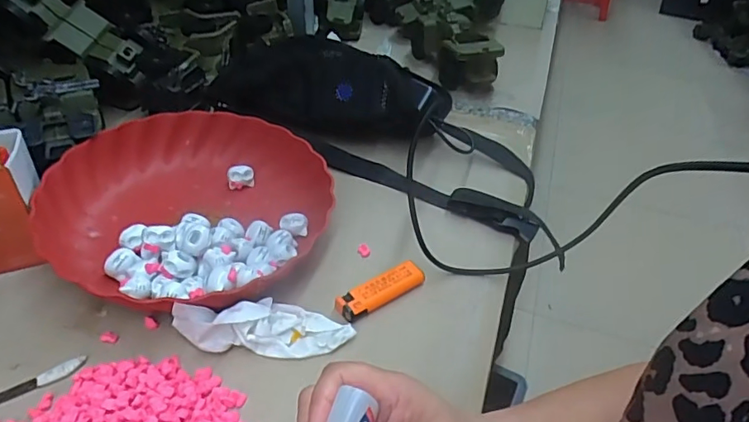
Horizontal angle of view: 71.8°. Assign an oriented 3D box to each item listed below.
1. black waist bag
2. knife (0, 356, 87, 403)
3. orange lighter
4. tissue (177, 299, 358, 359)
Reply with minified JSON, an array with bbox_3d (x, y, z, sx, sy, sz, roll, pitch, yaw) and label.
[{"bbox_3d":[-0.001,-0.119,0.590,0.367,0.093,0.138,21,44,19],"label":"black waist bag"},{"bbox_3d":[-0.244,0.123,0.359,0.080,0.004,0.013,-23,47,-28],"label":"knife"},{"bbox_3d":[0.006,0.065,0.429,0.081,0.012,0.022,-25,48,-29],"label":"orange lighter"},{"bbox_3d":[-0.083,0.083,0.387,0.128,0.032,0.038,2,41,-2],"label":"tissue"}]

